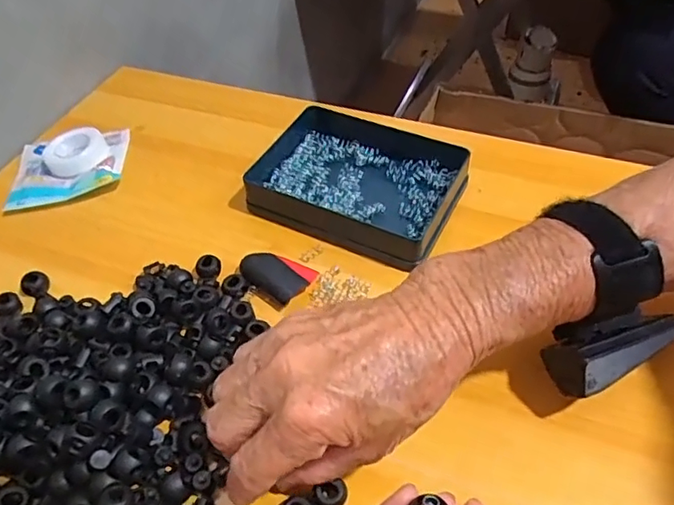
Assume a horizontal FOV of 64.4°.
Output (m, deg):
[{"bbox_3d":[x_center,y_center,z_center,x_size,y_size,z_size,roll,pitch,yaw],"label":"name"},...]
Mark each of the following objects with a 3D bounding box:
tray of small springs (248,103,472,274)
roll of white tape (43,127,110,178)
[{"bbox_3d":[0.013,-0.059,0.420,0.155,0.032,0.115,21,53,19],"label":"tray of small springs"},{"bbox_3d":[-0.225,-0.087,0.462,0.053,0.017,0.046,-27,53,-20],"label":"roll of white tape"}]

